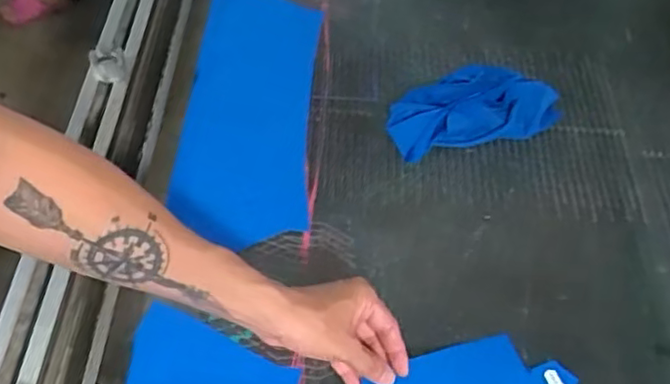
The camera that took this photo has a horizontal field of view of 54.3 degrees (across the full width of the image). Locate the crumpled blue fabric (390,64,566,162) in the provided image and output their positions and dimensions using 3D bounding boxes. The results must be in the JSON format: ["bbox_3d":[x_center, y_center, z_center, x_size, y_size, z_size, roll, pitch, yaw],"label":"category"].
[{"bbox_3d":[0.159,-0.100,0.769,0.197,0.025,0.104,-17,57,-9],"label":"crumpled blue fabric"}]

